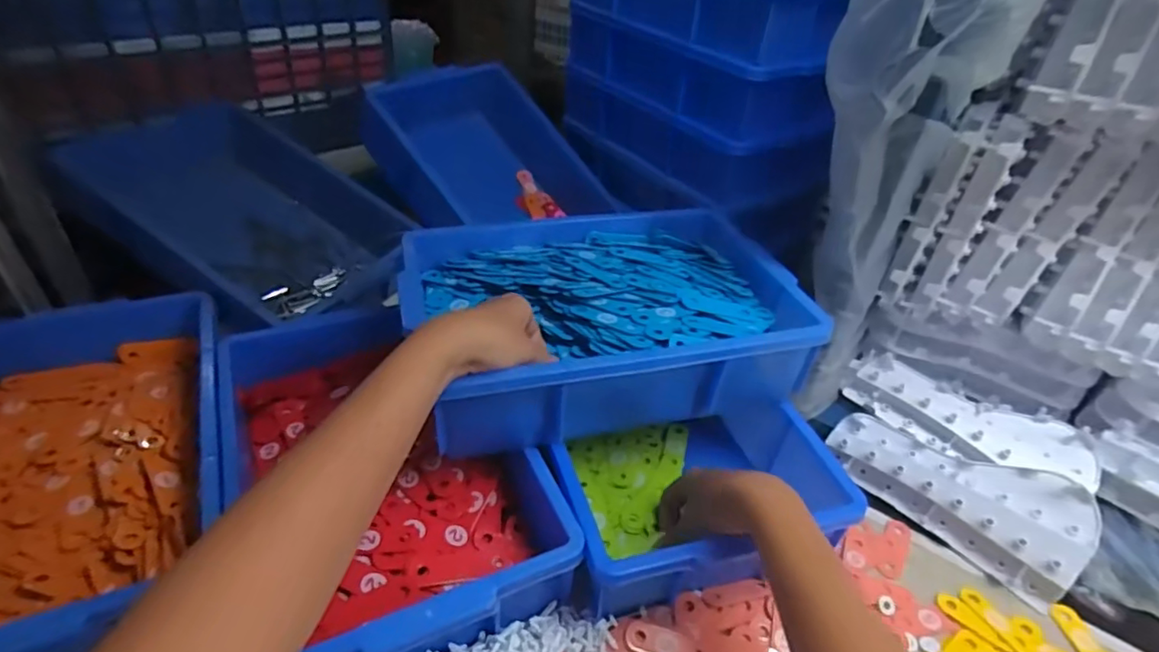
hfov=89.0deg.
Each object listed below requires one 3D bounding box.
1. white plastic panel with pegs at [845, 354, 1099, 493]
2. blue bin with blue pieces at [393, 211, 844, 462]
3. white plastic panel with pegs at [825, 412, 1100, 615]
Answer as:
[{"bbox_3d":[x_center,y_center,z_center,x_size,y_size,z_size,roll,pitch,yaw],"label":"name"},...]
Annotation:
[{"bbox_3d":[0.411,0.098,0.628,0.234,0.031,0.079,30,44,28],"label":"white plastic panel with pegs"},{"bbox_3d":[0.023,-0.024,0.590,0.355,0.090,0.268,-5,44,-13],"label":"blue bin with blue pieces"},{"bbox_3d":[0.363,0.157,0.577,0.226,0.056,0.088,28,43,25],"label":"white plastic panel with pegs"}]

